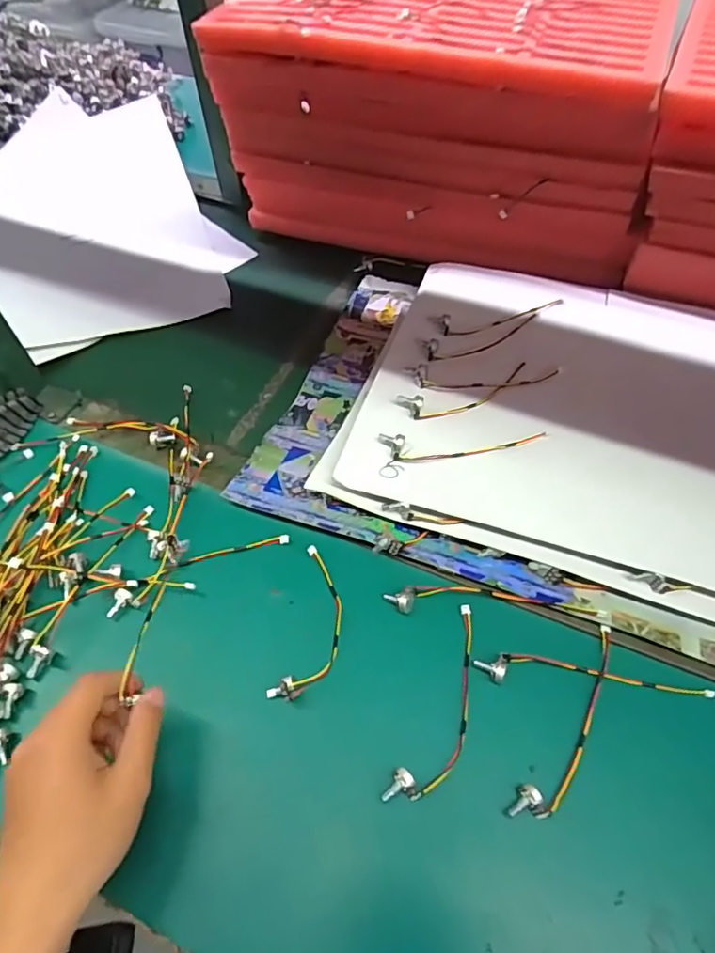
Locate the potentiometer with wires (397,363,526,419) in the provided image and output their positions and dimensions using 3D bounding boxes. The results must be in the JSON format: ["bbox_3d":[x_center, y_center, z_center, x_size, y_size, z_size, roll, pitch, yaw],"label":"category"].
[{"bbox_3d":[0.114,-0.089,0.564,0.149,0.020,0.032,-21,57,-12],"label":"potentiometer with wires"}]

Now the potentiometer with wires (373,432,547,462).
[{"bbox_3d":[0.099,-0.032,0.526,0.156,0.017,0.028,-6,56,-2],"label":"potentiometer with wires"}]

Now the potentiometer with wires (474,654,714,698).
[{"bbox_3d":[0.182,0.154,0.437,0.178,0.010,0.022,2,56,3],"label":"potentiometer with wires"}]

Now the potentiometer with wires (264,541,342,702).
[{"bbox_3d":[-0.034,0.118,0.460,0.045,0.018,0.130,9,57,8],"label":"potentiometer with wires"}]

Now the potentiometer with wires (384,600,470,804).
[{"bbox_3d":[0.069,0.171,0.427,0.039,0.020,0.157,20,59,15],"label":"potentiometer with wires"}]

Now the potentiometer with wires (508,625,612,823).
[{"bbox_3d":[0.163,0.181,0.413,0.028,0.018,0.161,31,62,21],"label":"potentiometer with wires"}]

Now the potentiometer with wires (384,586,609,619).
[{"bbox_3d":[0.113,0.101,0.464,0.176,0.011,0.024,1,56,3],"label":"potentiometer with wires"}]

